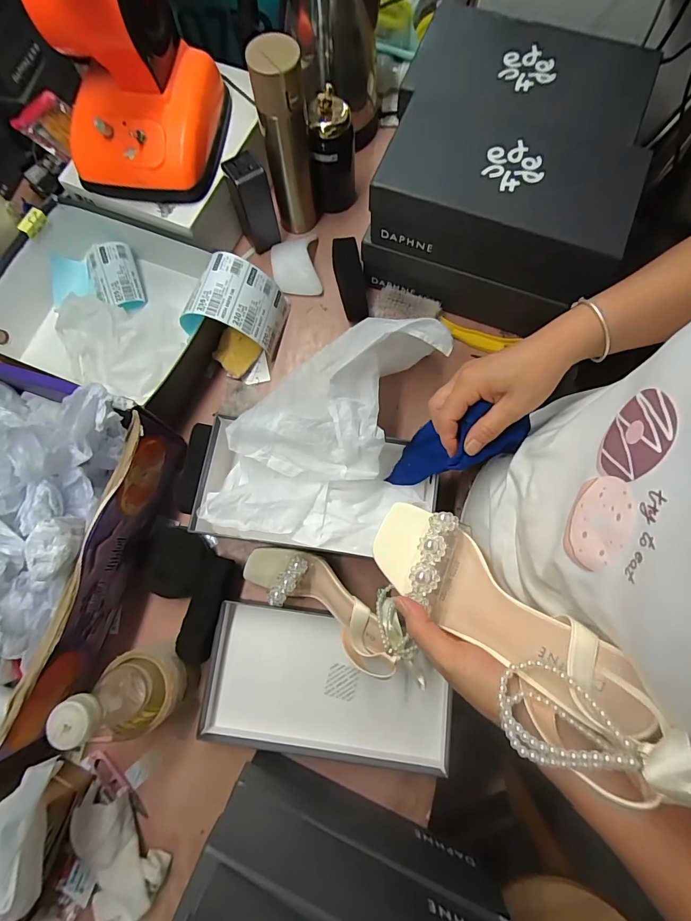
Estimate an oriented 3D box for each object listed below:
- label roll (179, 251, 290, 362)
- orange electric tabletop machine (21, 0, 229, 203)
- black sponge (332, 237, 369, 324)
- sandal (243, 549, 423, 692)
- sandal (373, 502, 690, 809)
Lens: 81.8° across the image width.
[{"bbox_3d":[-0.165,-0.232,0.587,0.130,0.081,0.106,12,77,4],"label":"label roll"},{"bbox_3d":[-0.271,-0.485,0.496,0.180,0.221,0.203,3,77,2],"label":"orange electric tabletop machine"},{"bbox_3d":[0.009,-0.288,0.640,0.041,0.024,0.123,-14,106,-2],"label":"black sponge"},{"bbox_3d":[-0.015,0.176,0.494,0.251,0.064,0.089,26,78,22],"label":"sandal"},{"bbox_3d":[0.103,0.112,0.278,0.080,0.064,0.240,-41,42,-8],"label":"sandal"}]

